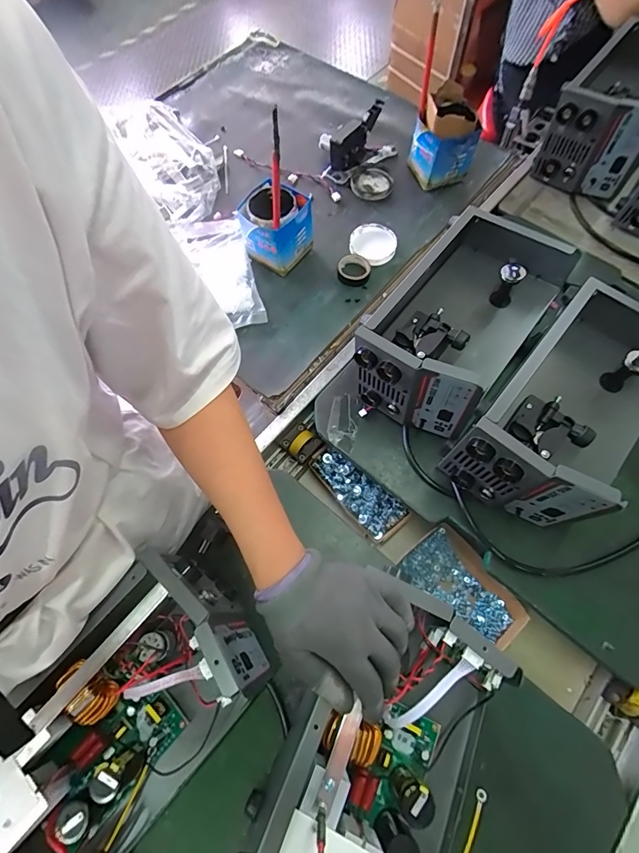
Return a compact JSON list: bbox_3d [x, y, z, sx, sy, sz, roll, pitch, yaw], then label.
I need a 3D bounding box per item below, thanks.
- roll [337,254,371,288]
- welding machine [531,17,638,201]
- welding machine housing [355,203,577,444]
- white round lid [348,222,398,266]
[{"bbox_3d":[0.063,-0.283,0.729,0.058,0.021,0.056,0,68,0],"label":"roll"},{"bbox_3d":[0.590,-0.626,0.797,0.188,0.167,0.305,34,73,13],"label":"welding machine"},{"bbox_3d":[0.192,-0.146,0.591,0.197,0.169,0.290,33,71,12],"label":"welding machine housing"},{"bbox_3d":[0.100,-0.343,0.751,0.085,0.016,0.084,0,68,0],"label":"white round lid"}]

